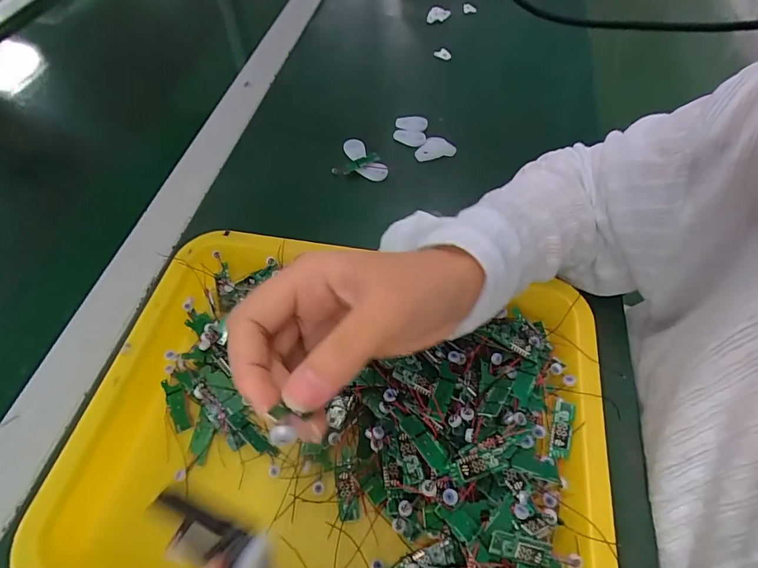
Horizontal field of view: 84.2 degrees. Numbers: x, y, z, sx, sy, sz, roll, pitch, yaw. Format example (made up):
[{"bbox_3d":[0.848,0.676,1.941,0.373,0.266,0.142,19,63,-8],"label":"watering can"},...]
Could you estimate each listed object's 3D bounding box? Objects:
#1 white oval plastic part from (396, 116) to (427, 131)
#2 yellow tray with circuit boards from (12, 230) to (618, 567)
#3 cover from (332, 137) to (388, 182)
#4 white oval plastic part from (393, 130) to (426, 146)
[{"bbox_3d":[0.037,-0.183,0.474,0.035,0.008,0.020,4,56,5],"label":"white oval plastic part"},{"bbox_3d":[-0.025,0.086,0.279,0.325,0.041,0.252,8,57,7],"label":"yellow tray with circuit boards"},{"bbox_3d":[-0.015,-0.133,0.445,0.055,0.012,0.050,10,57,8],"label":"cover"},{"bbox_3d":[0.034,-0.162,0.466,0.036,0.007,0.020,7,56,7],"label":"white oval plastic part"}]

